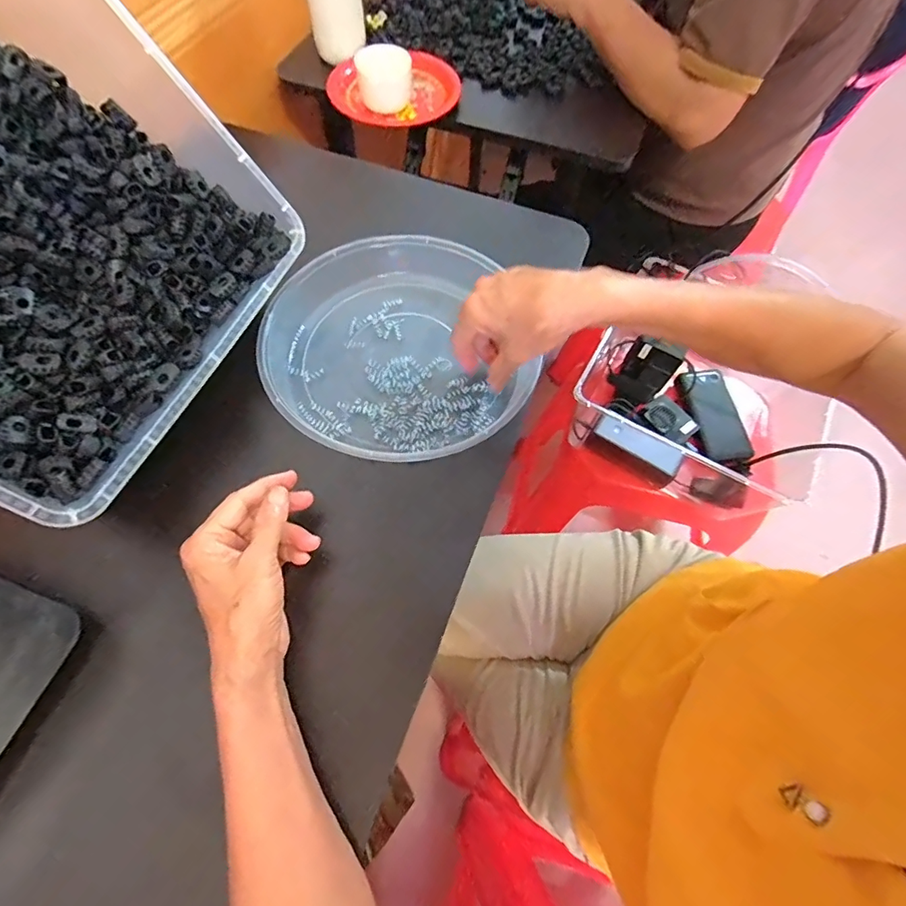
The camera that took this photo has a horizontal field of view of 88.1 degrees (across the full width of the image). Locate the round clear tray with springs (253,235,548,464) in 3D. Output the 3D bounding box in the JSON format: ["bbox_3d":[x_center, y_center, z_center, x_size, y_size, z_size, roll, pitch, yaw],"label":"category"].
[{"bbox_3d":[-0.058,-0.096,0.413,0.217,0.044,0.225,1,64,-2],"label":"round clear tray with springs"}]

